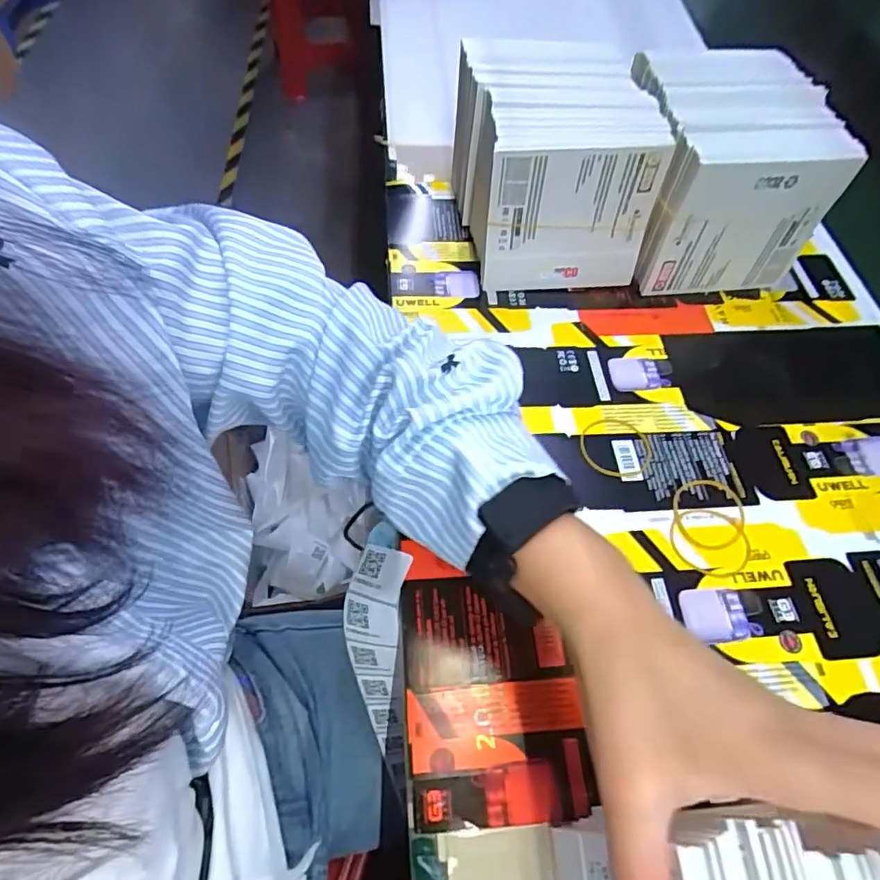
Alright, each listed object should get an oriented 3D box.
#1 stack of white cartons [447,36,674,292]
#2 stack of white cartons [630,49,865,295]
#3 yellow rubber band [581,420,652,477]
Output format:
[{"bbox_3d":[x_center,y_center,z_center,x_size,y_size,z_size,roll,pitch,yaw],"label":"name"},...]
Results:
[{"bbox_3d":[0.083,-0.209,0.442,0.129,0.117,0.158,-6,58,-6],"label":"stack of white cartons"},{"bbox_3d":[0.218,-0.218,0.454,0.130,0.118,0.159,-2,58,-3],"label":"stack of white cartons"},{"bbox_3d":[0.119,0.005,0.376,0.047,0.004,0.043,3,58,-1],"label":"yellow rubber band"}]

